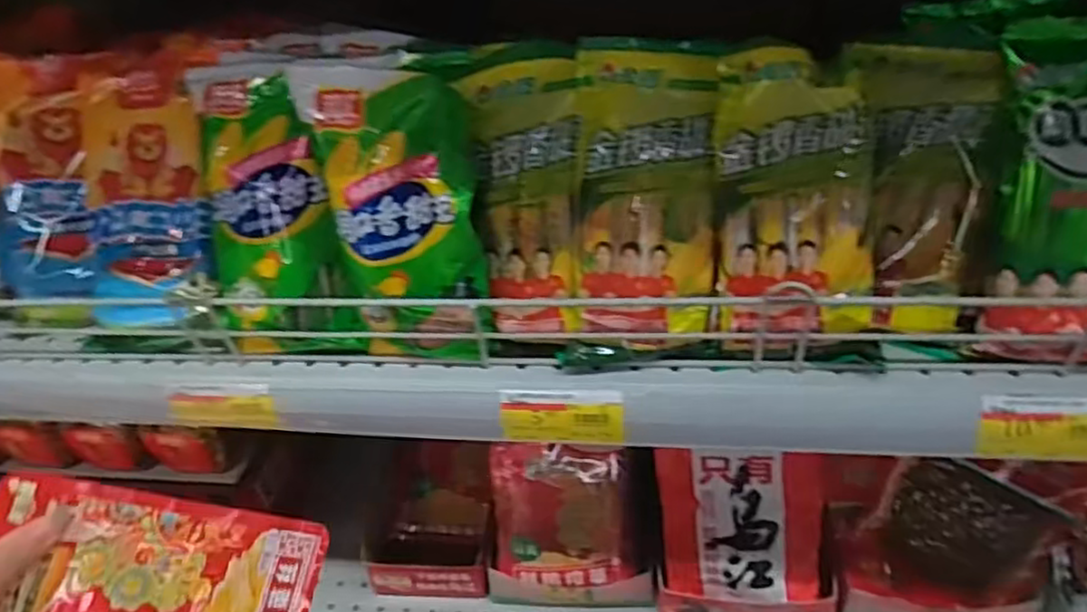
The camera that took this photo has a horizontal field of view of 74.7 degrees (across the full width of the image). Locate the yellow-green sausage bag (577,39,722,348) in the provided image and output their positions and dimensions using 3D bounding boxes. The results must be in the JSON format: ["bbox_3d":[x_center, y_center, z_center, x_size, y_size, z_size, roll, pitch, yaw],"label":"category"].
[{"bbox_3d":[0.063,-0.064,0.436,0.083,0.182,0.018,-2,13,6],"label":"yellow-green sausage bag"}]

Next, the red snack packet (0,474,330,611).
[{"bbox_3d":[-0.199,0.156,0.367,0.008,0.157,0.107,-10,63,57],"label":"red snack packet"}]

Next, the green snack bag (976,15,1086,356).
[{"bbox_3d":[0.314,-0.066,0.405,0.101,0.187,0.045,-1,10,8],"label":"green snack bag"}]

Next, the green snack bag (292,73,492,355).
[{"bbox_3d":[-0.086,-0.049,0.440,0.092,0.184,0.038,6,39,17],"label":"green snack bag"}]

